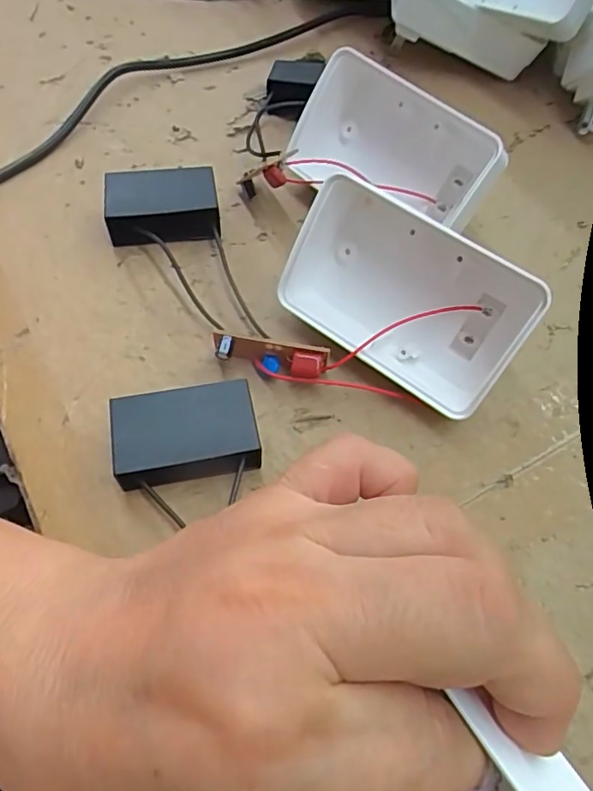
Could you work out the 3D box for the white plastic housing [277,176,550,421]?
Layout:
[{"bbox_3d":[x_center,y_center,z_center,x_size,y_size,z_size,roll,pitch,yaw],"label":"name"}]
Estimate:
[{"bbox_3d":[0.041,-0.038,0.207,0.089,0.056,0.030,33,28,14],"label":"white plastic housing"}]

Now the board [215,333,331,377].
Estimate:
[{"bbox_3d":[-0.010,-0.013,0.209,0.043,0.018,0.010,9,61,3],"label":"board"}]

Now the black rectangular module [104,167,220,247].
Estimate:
[{"bbox_3d":[-0.060,-0.085,0.246,0.047,0.021,0.032,-7,61,-7],"label":"black rectangular module"}]

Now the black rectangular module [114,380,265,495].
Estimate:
[{"bbox_3d":[-0.038,0.016,0.191,0.048,0.019,0.031,-5,61,-5],"label":"black rectangular module"}]

